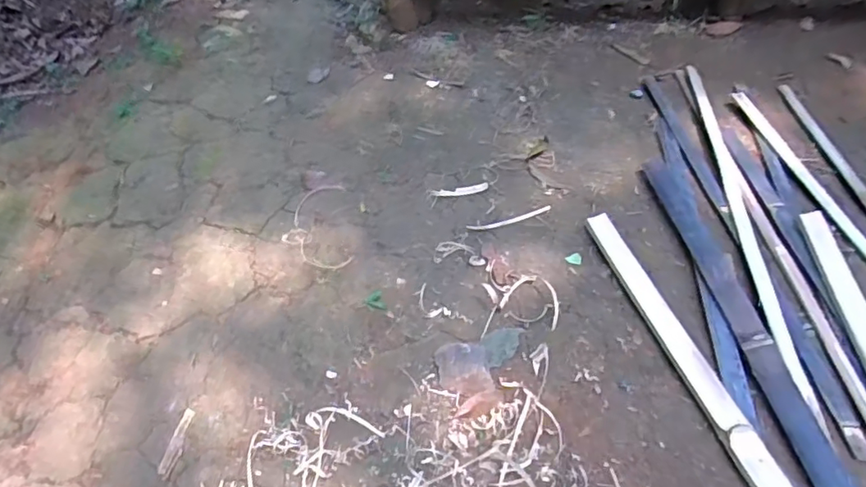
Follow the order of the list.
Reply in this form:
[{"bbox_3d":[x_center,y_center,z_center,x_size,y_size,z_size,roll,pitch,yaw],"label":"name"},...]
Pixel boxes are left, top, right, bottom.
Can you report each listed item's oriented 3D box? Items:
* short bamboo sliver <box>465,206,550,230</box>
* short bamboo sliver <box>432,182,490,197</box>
[{"bbox_3d":[0.145,-0.044,1.063,0.164,0.007,0.021,-16,49,-10],"label":"short bamboo sliver"},{"bbox_3d":[0.053,-0.103,1.115,0.110,0.004,0.026,-9,48,-4],"label":"short bamboo sliver"}]

